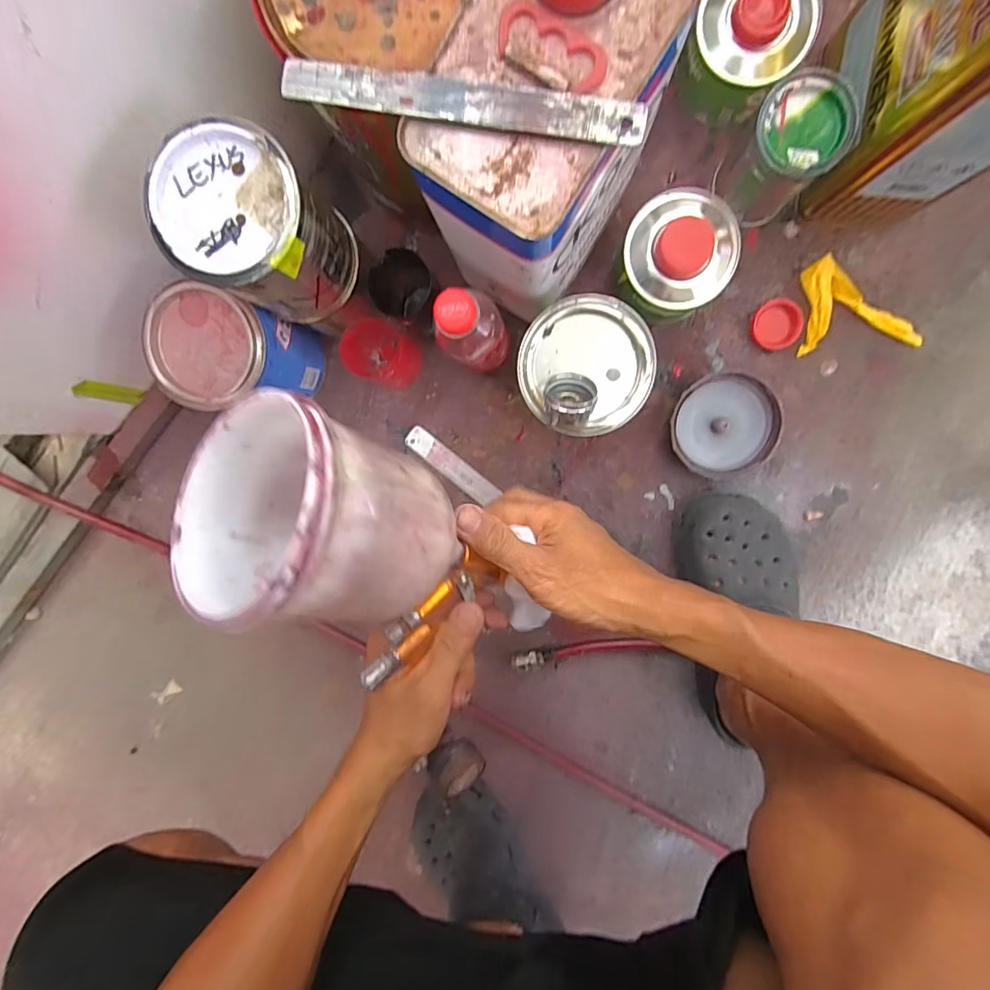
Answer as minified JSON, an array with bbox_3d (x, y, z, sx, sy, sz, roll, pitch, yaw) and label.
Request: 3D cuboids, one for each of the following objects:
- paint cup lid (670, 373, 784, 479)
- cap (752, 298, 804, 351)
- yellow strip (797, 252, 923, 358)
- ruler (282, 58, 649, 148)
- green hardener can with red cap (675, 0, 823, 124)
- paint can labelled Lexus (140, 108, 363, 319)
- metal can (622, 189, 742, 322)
[{"bbox_3d":[0.236,-0.070,0.504,0.100,0.031,0.100,0,97,3],"label":"paint cup lid"},{"bbox_3d":[0.287,-0.173,0.493,0.045,0.012,0.048,0,97,3],"label":"cap"},{"bbox_3d":[0.362,-0.189,0.476,0.116,0.021,0.091,-6,96,4],"label":"yellow strip"},{"bbox_3d":[-0.019,-0.214,0.265,0.198,0.005,0.021,10,99,4],"label":"ruler"},{"bbox_3d":[0.226,-0.406,0.438,0.097,0.080,0.092,0,97,3],"label":"green hardener can with red cap"},{"bbox_3d":[-0.171,-0.192,0.363,0.099,0.112,0.099,23,100,1],"label":"paint can labelled Lexus"},{"bbox_3d":[0.171,-0.227,0.465,0.098,0.083,0.101,0,97,3],"label":"metal can"}]

